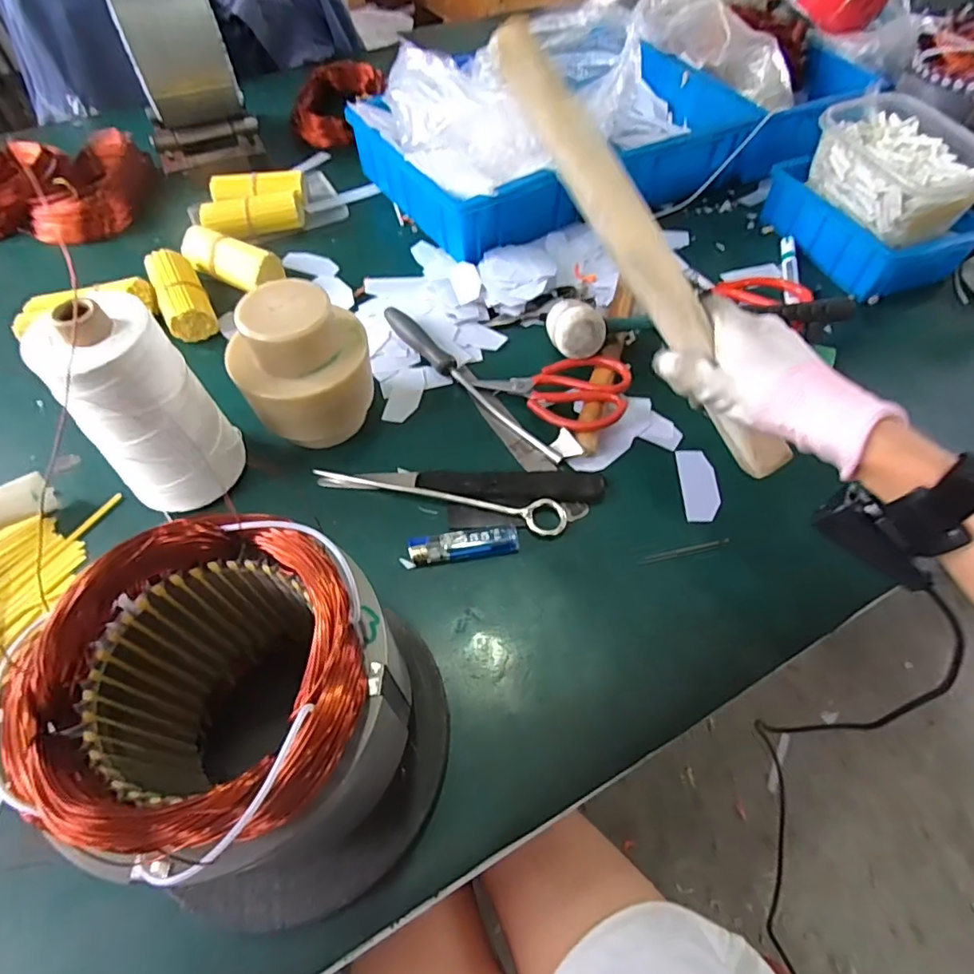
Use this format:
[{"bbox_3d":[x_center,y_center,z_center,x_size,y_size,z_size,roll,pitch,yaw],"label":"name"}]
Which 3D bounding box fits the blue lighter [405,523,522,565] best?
[{"bbox_3d":[-0.019,0.046,0.441,0.087,0.011,0.023,-7,56,-4],"label":"blue lighter"}]

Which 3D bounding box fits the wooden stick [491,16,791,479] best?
[{"bbox_3d":[0.107,-0.146,0.362,0.021,0.027,0.328,-38,100,-22],"label":"wooden stick"}]

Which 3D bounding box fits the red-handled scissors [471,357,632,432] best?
[{"bbox_3d":[0.058,-0.090,0.511,0.142,0.035,0.077,16,58,12],"label":"red-handled scissors"}]

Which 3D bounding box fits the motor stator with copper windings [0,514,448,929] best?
[{"bbox_3d":[-0.108,0.128,0.289,0.158,0.180,0.158,-1,56,1],"label":"motor stator with copper windings"}]

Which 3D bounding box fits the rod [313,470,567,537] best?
[{"bbox_3d":[-0.044,0.010,0.464,0.221,0.009,0.031,8,57,6],"label":"rod"}]

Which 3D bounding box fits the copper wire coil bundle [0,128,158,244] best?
[{"bbox_3d":[-0.571,-0.387,0.719,0.254,0.051,0.167,-10,57,-5],"label":"copper wire coil bundle"}]

